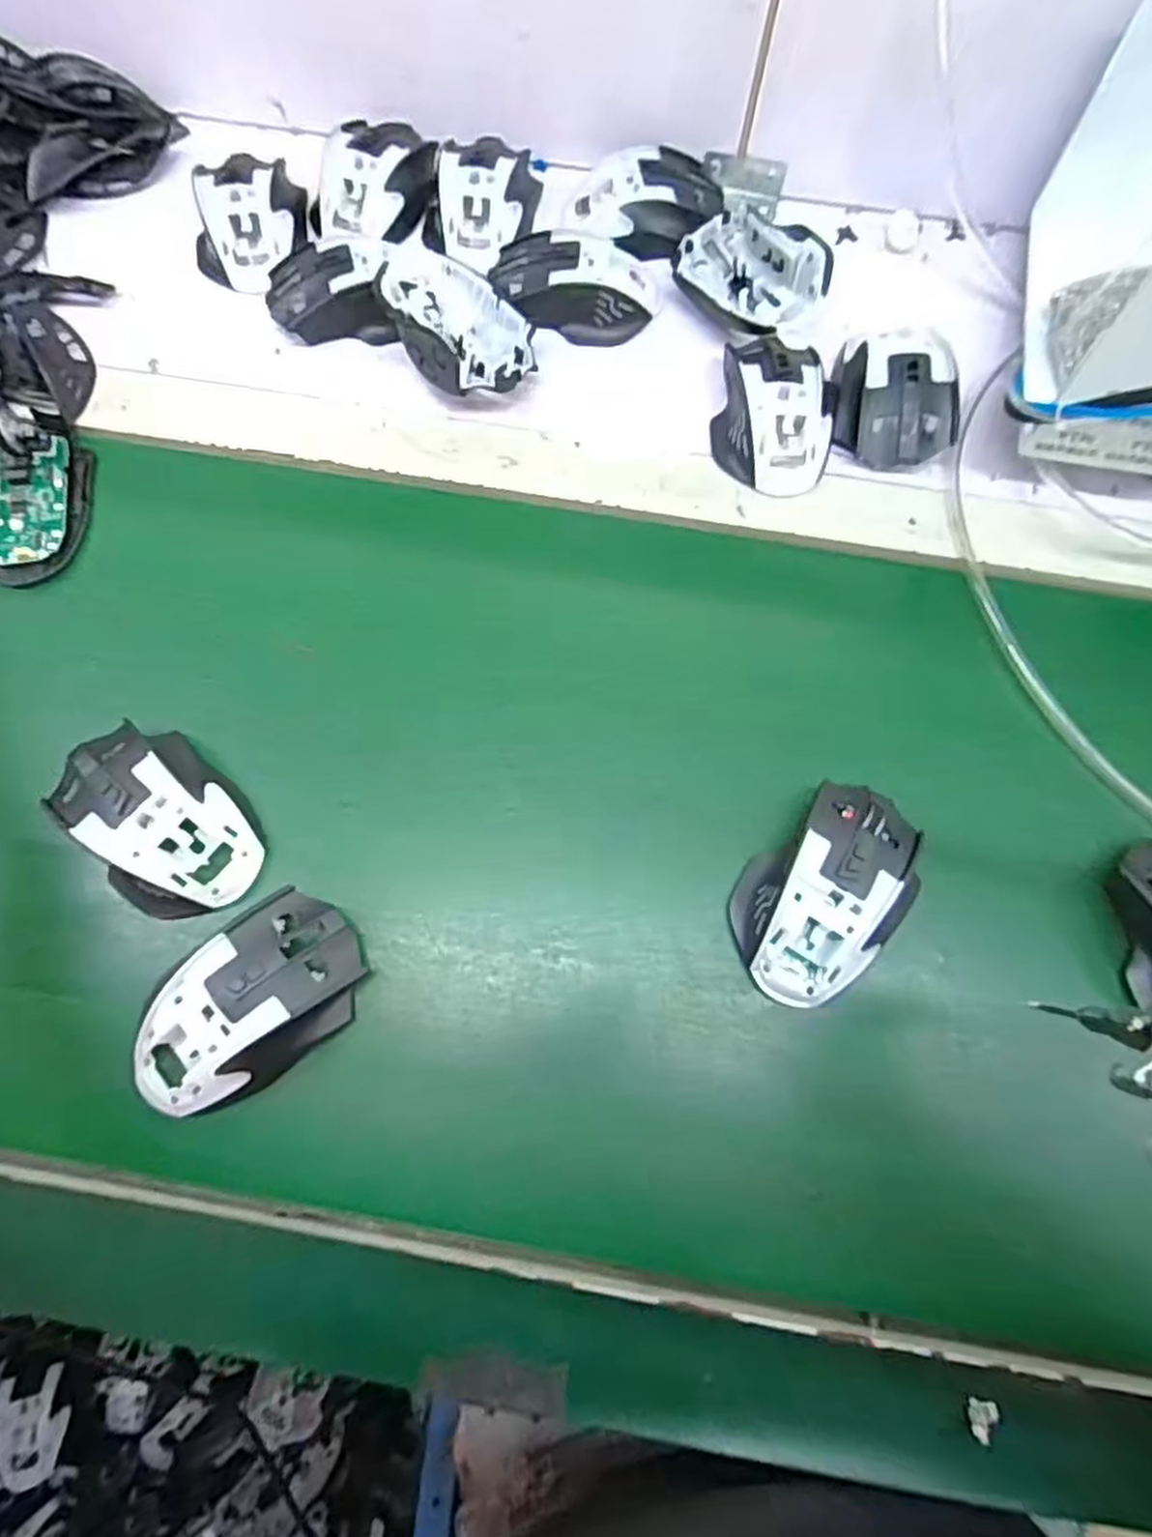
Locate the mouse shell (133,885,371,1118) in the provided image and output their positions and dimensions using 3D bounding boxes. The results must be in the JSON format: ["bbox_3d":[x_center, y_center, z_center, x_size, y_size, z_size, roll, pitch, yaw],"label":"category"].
[{"bbox_3d":[-0.158,0.112,0.347,0.115,0.030,0.069,-38,76,-7],"label":"mouse shell"}]

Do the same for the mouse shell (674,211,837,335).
[{"bbox_3d":[0.115,-0.327,0.486,0.107,0.043,0.068,40,76,11],"label":"mouse shell"}]

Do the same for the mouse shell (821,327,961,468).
[{"bbox_3d":[0.198,-0.235,0.459,0.071,0.031,0.089,-3,75,2],"label":"mouse shell"}]

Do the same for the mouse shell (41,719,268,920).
[{"bbox_3d":[-0.216,0.026,0.380,0.116,0.040,0.073,42,76,12],"label":"mouse shell"}]

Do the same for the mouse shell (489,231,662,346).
[{"bbox_3d":[0.000,-0.326,0.489,0.109,0.031,0.063,6,75,4],"label":"mouse shell"}]

